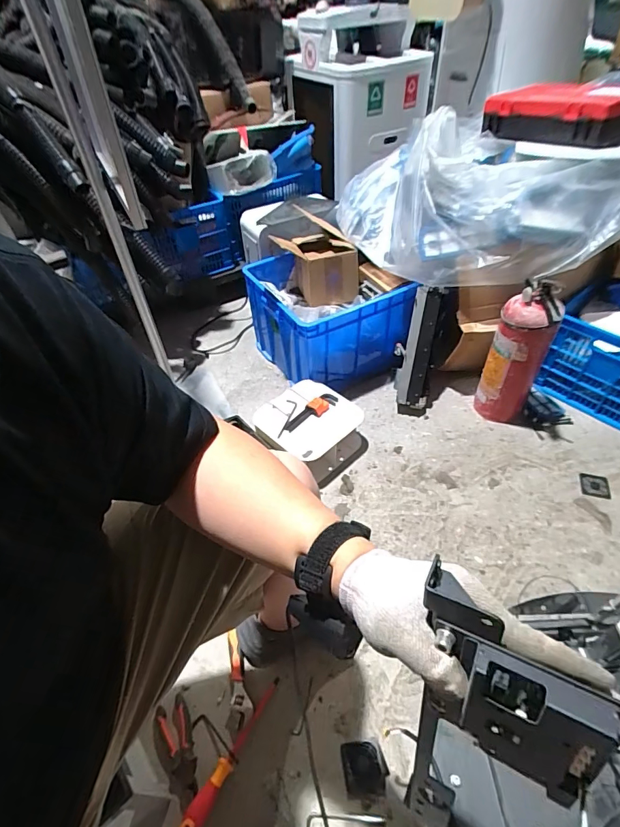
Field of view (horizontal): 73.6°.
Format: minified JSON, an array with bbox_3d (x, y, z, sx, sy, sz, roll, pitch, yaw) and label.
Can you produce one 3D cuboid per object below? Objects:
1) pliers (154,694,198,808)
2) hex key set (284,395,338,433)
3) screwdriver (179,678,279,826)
[{"bbox_3d":[-0.232,0.588,0.728,0.053,0.021,0.150,-22,49,-16],"label":"pliers"},{"bbox_3d":[0.004,-0.003,1.138,0.050,0.037,0.183,35,57,30],"label":"hex key set"},{"bbox_3d":[-0.135,0.586,0.719,0.026,0.041,0.252,22,52,22],"label":"screwdriver"}]

